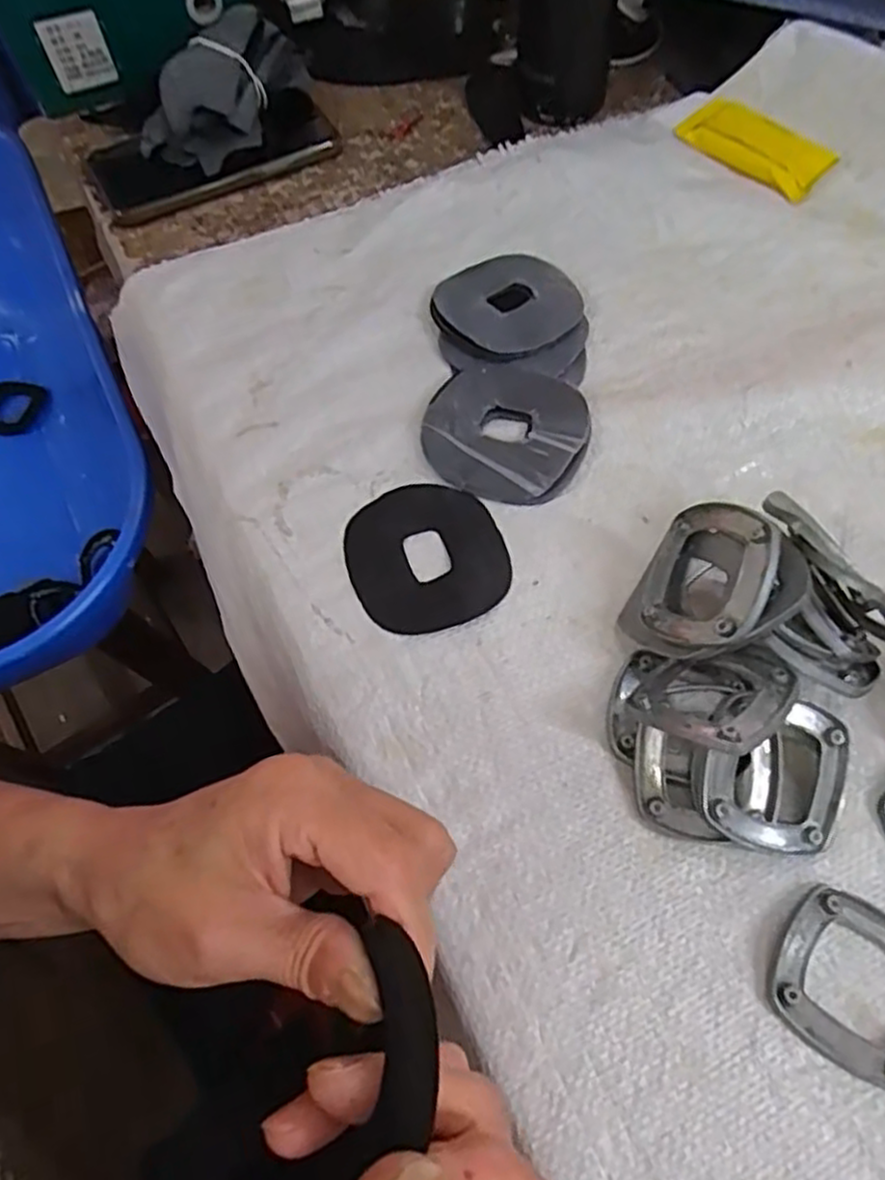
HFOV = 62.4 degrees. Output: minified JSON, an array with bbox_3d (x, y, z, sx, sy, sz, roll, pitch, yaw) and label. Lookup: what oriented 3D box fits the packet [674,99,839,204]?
[{"bbox_3d":[0.204,-0.296,0.484,0.043,0.012,0.100,-40,68,-16],"label":"packet"}]

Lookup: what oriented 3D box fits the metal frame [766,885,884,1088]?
[{"bbox_3d":[0.158,0.146,0.272,0.064,0.008,0.058,26,67,14],"label":"metal frame"}]

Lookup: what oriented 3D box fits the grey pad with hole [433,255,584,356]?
[{"bbox_3d":[0.040,-0.170,0.428,0.082,0.010,0.075,-26,65,-10],"label":"grey pad with hole"}]

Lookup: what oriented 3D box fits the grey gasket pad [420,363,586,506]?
[{"bbox_3d":[0.034,-0.089,0.387,0.080,0.014,0.084,16,65,10],"label":"grey gasket pad"}]

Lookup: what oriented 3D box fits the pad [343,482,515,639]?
[{"bbox_3d":[-0.008,-0.017,0.363,0.075,0.005,0.080,-20,64,-8],"label":"pad"}]

